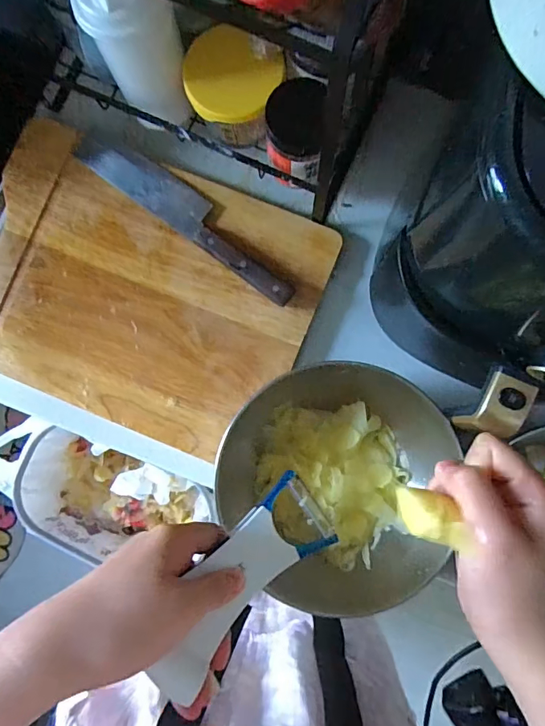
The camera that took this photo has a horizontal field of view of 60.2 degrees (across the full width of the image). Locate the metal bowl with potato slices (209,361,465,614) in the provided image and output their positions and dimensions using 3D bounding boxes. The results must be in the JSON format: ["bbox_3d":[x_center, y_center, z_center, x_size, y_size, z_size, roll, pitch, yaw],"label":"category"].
[{"bbox_3d":[0.061,0.132,0.486,0.230,0.065,0.255,8,86,2],"label":"metal bowl with potato slices"}]

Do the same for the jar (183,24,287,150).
[{"bbox_3d":[-0.037,-0.265,0.463,0.081,0.074,0.083,0,86,2],"label":"jar"}]

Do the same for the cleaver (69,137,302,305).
[{"bbox_3d":[-0.092,-0.164,0.503,0.289,0.021,0.046,37,88,4],"label":"cleaver"}]

